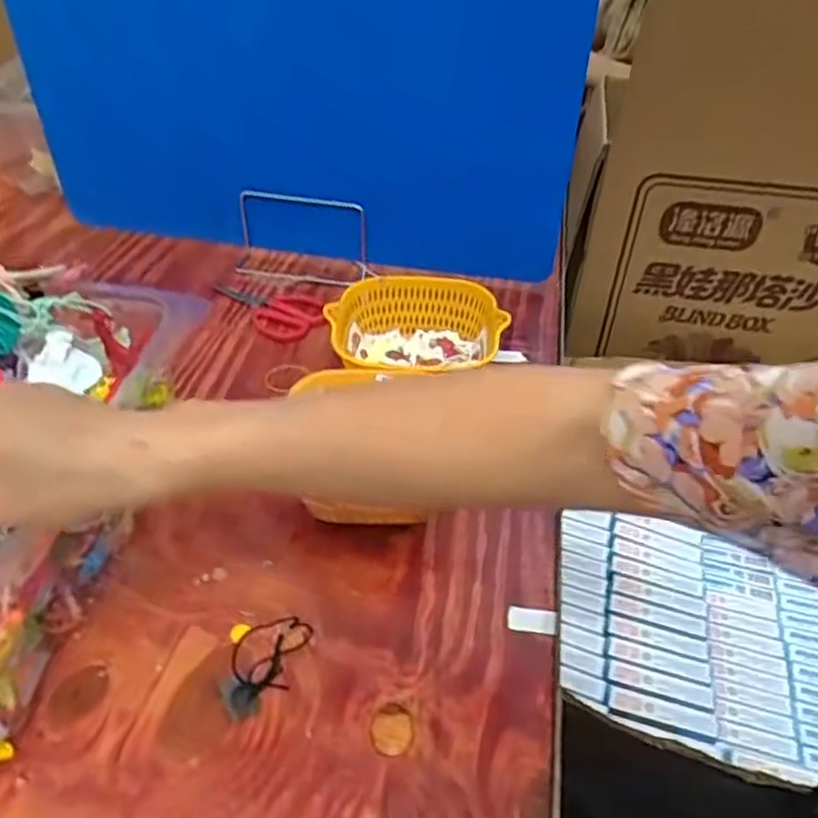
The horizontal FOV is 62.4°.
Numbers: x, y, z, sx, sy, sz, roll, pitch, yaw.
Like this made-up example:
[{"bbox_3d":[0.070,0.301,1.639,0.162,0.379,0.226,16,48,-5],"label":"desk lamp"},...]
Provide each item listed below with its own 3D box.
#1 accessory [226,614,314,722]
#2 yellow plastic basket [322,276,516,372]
[{"bbox_3d":[-0.093,0.159,0.419,0.042,0.016,0.066,14,43,13],"label":"accessory"},{"bbox_3d":[0.005,-0.064,0.630,0.152,0.071,0.136,-6,43,-10],"label":"yellow plastic basket"}]

